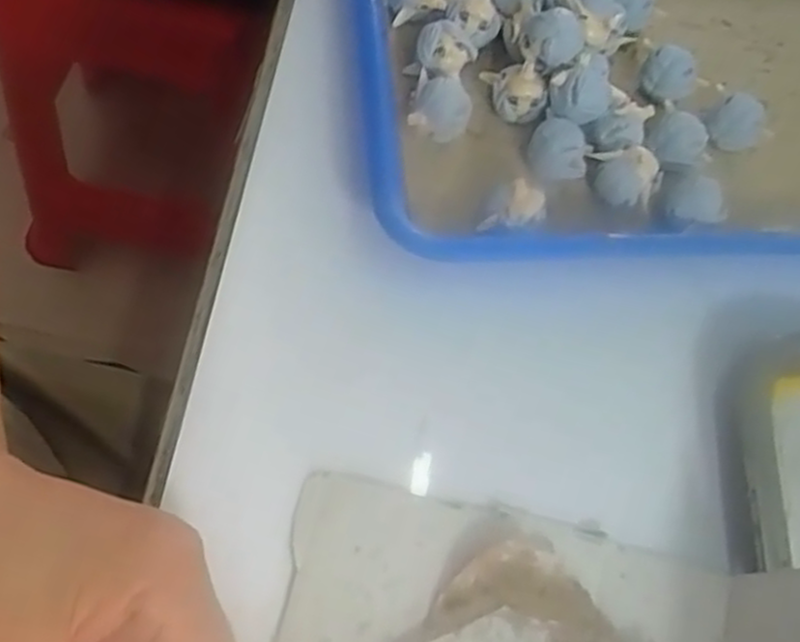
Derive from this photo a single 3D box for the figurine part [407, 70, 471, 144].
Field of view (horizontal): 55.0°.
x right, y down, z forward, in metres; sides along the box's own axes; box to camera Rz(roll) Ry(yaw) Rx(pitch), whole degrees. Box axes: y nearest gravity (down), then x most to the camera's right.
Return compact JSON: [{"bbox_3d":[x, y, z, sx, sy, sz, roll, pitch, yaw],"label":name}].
[{"bbox_3d":[0.019,-0.098,0.353,0.026,0.020,0.027,3,65,-8],"label":"figurine part"}]

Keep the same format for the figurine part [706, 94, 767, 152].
[{"bbox_3d":[0.165,-0.096,0.376,0.025,0.023,0.021,38,66,9],"label":"figurine part"}]

